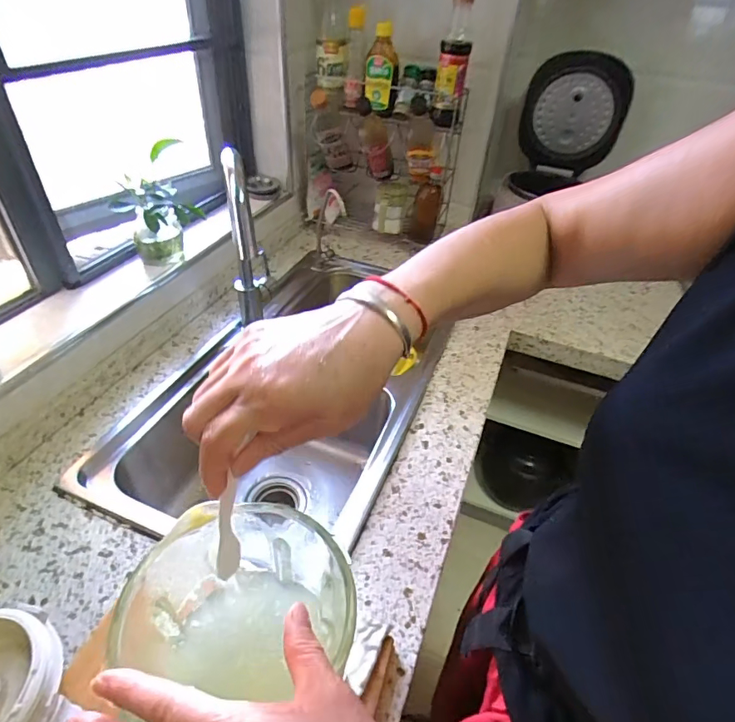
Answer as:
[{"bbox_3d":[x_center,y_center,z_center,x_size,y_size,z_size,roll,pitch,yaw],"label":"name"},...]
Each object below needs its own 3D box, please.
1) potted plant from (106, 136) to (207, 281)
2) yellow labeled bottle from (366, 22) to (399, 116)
[{"bbox_3d":[-0.369,-0.258,0.837,0.135,0.206,0.112,-14,44,-21],"label":"potted plant"},{"bbox_3d":[0.033,-0.633,1.023,0.070,0.162,0.071,6,41,1],"label":"yellow labeled bottle"}]

